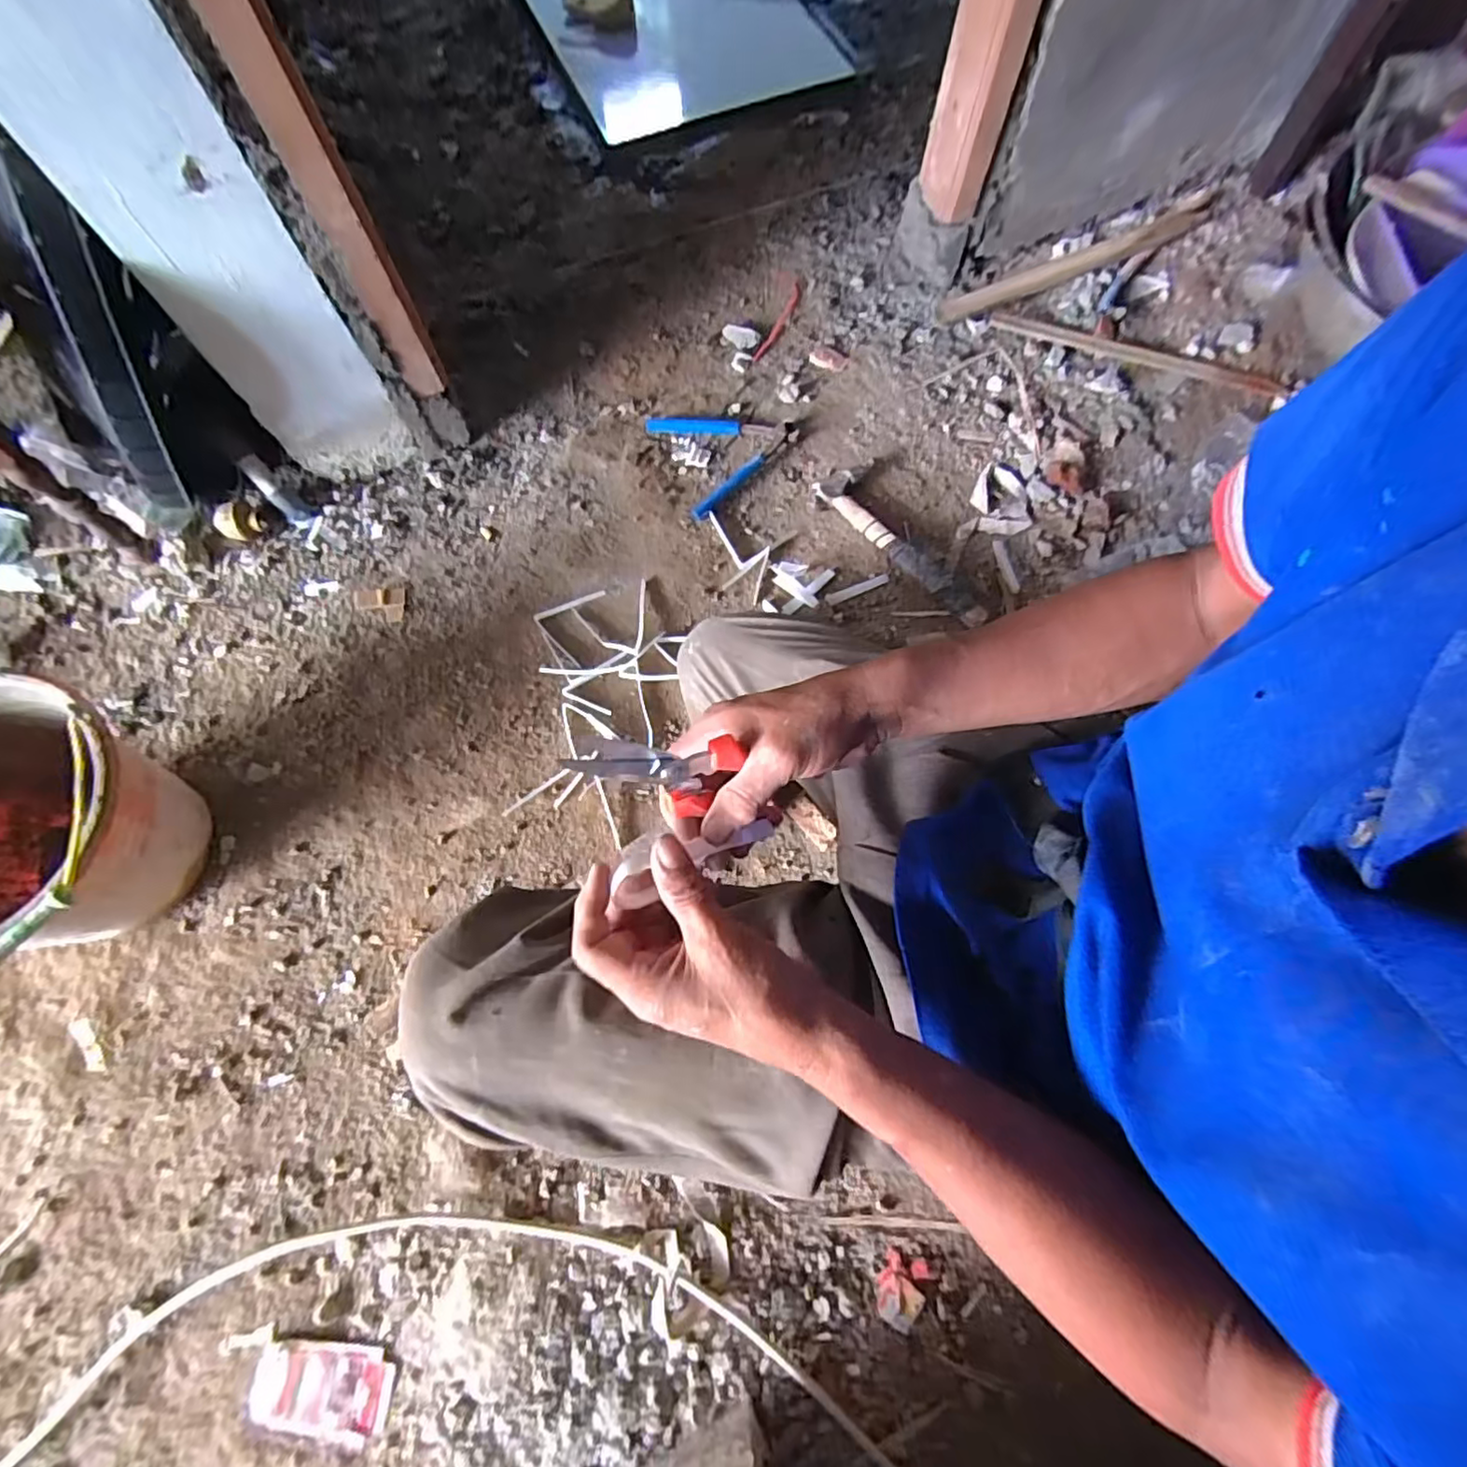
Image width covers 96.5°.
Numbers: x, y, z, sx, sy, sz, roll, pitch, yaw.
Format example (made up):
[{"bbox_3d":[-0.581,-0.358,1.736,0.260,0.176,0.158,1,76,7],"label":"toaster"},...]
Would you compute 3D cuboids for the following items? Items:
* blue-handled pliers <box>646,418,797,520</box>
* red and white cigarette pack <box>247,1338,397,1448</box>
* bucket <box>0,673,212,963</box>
[{"bbox_3d":[-0.007,-0.420,0.958,0.194,0.022,0.182,-27,73,-10],"label":"blue-handled pliers"},{"bbox_3d":[-0.374,0.595,0.595,0.124,0.006,0.068,8,70,2],"label":"red and white cigarette pack"},{"bbox_3d":[-0.694,0.103,0.664,0.258,0.214,0.255,0,70,-1],"label":"bucket"}]

